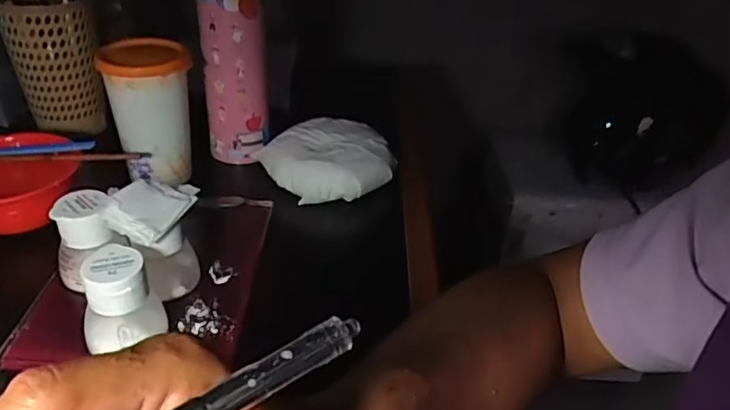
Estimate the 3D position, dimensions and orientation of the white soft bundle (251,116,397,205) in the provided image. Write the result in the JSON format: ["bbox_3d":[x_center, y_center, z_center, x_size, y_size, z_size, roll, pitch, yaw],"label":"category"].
[{"bbox_3d":[-0.034,-0.048,0.582,0.111,0.036,0.111,-22,41,-34],"label":"white soft bundle"}]

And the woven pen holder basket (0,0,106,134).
[{"bbox_3d":[-0.318,-0.148,0.606,0.079,0.134,0.072,-14,37,-26],"label":"woven pen holder basket"}]

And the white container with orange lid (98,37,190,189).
[{"bbox_3d":[-0.194,-0.085,0.542,0.067,0.114,0.067,1,33,-6],"label":"white container with orange lid"}]

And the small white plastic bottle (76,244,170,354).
[{"bbox_3d":[-0.154,0.063,0.377,0.043,0.063,0.046,9,33,7],"label":"small white plastic bottle"}]

